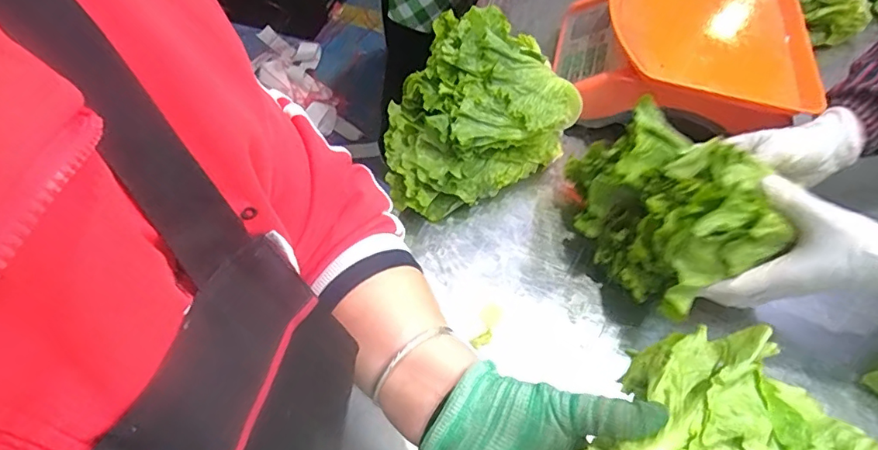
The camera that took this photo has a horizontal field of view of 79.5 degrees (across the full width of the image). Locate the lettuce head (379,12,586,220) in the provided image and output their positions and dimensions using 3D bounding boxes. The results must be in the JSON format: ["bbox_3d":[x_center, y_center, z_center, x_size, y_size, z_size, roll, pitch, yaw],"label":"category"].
[{"bbox_3d":[0.028,-0.120,0.597,0.226,0.131,0.154,-25,59,-21],"label":"lettuce head"}]

